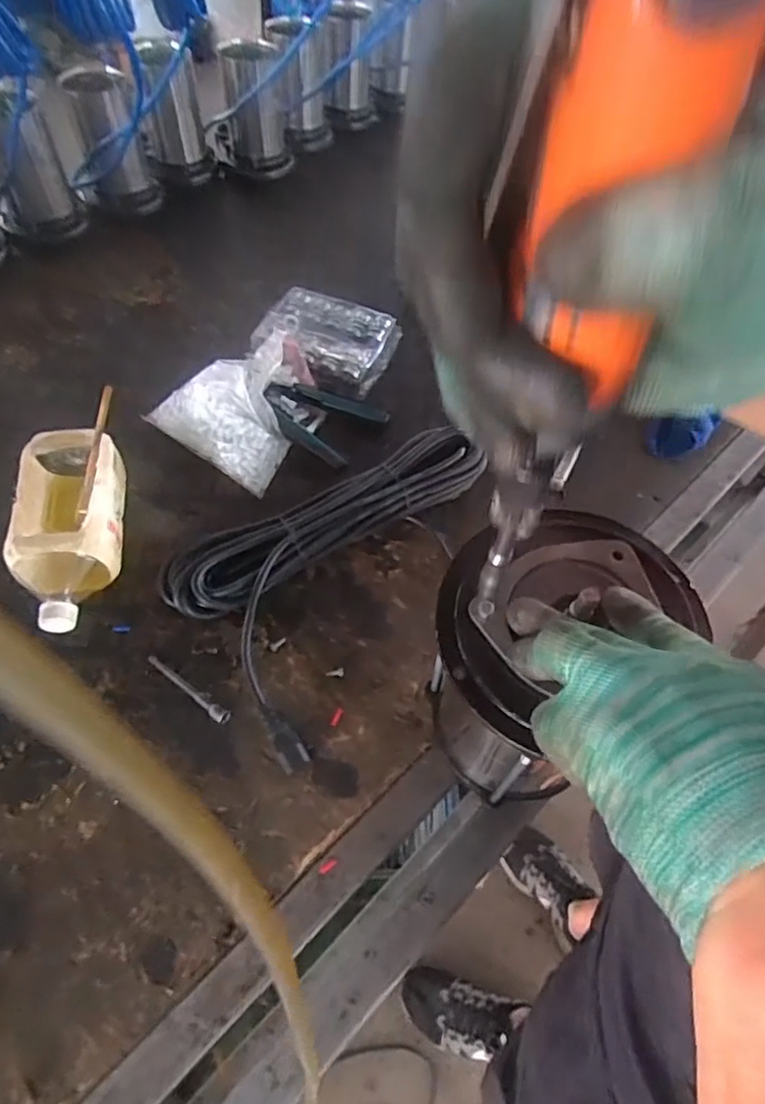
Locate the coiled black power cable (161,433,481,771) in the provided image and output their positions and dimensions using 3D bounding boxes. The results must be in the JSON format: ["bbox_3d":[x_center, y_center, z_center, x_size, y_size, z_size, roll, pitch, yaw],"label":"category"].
[{"bbox_3d":[-0.038,0.021,0.602,0.297,0.055,0.227,-34,66,-23],"label":"coiled black power cable"}]

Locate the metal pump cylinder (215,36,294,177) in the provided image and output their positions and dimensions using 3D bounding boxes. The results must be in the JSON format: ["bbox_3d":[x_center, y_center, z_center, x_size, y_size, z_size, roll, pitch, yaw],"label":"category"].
[{"bbox_3d":[-0.205,-0.724,1.015,0.102,0.195,0.099,-6,58,-8],"label":"metal pump cylinder"}]

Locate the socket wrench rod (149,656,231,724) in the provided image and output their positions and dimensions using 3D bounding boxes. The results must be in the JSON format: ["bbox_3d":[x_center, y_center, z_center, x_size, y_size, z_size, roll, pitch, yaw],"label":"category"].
[{"bbox_3d":[-0.177,0.123,0.558,0.099,0.010,0.014,36,62,18],"label":"socket wrench rod"}]

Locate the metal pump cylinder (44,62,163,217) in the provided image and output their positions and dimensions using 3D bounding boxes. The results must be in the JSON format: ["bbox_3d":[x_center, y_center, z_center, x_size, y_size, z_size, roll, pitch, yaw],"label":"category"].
[{"bbox_3d":[-0.405,-0.596,0.905,0.117,0.163,0.100,-7,58,-8],"label":"metal pump cylinder"}]

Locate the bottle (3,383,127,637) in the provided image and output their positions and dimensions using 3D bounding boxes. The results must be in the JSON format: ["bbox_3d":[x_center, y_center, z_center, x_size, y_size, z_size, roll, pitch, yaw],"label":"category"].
[{"bbox_3d":[-0.303,-0.027,0.601,0.111,0.098,0.213,-11,59,-11],"label":"bottle"}]

